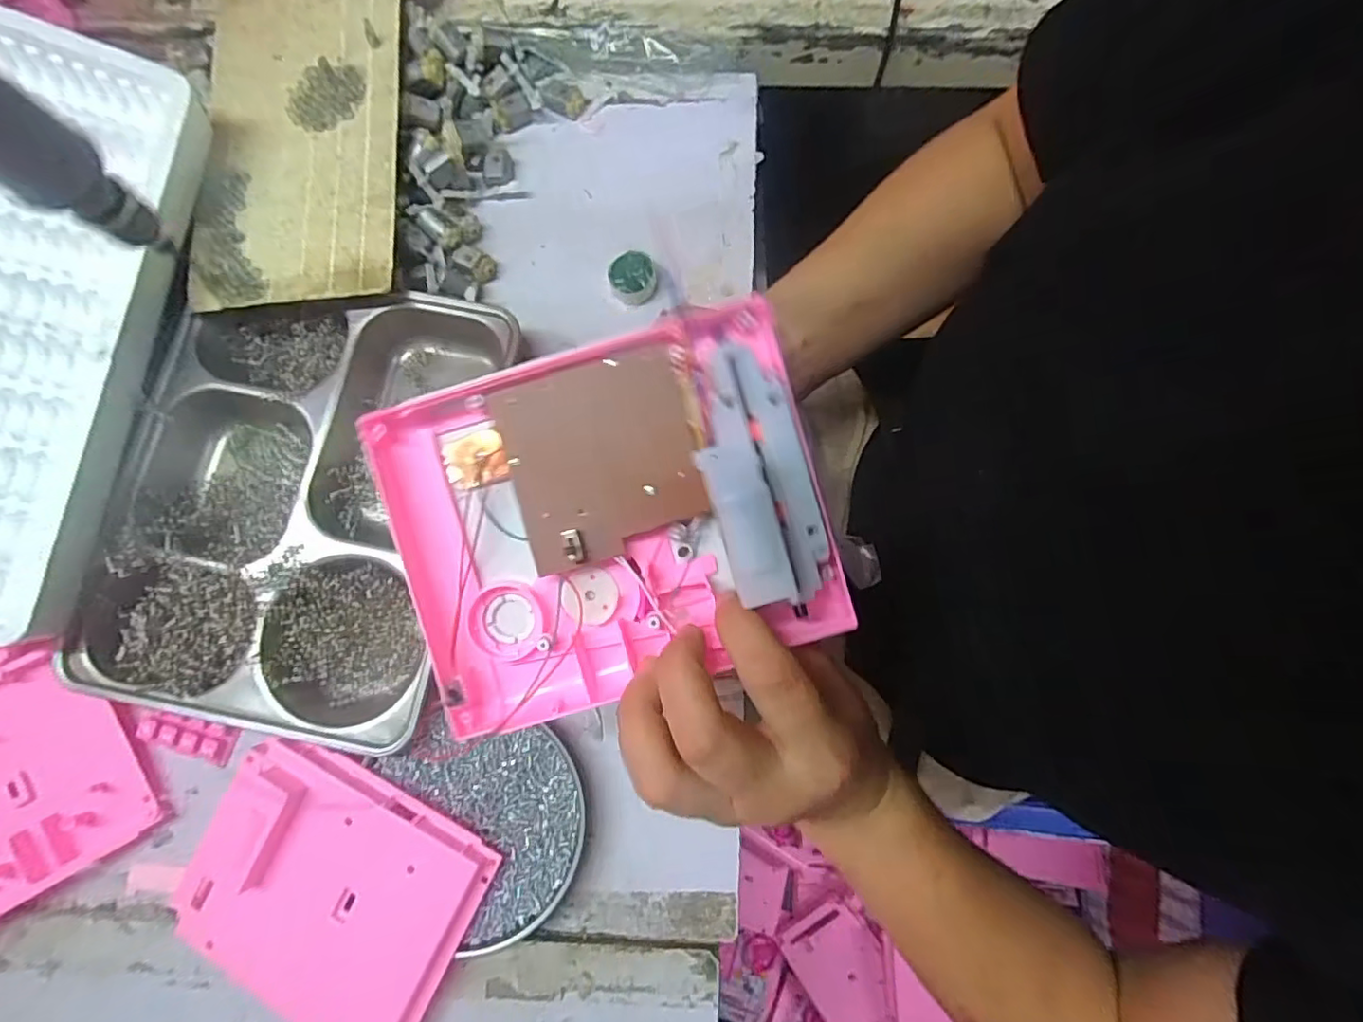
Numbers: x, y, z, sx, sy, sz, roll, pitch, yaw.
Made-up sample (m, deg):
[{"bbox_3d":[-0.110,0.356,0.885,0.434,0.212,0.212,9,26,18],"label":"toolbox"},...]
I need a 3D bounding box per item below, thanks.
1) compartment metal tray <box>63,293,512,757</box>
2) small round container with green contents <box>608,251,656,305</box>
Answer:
[{"bbox_3d":[-0.238,-0.011,0.377,0.212,0.035,0.275,10,80,2],"label":"compartment metal tray"},{"bbox_3d":[-0.035,-0.165,0.422,0.033,0.018,0.030,0,80,0],"label":"small round container with green contents"}]

